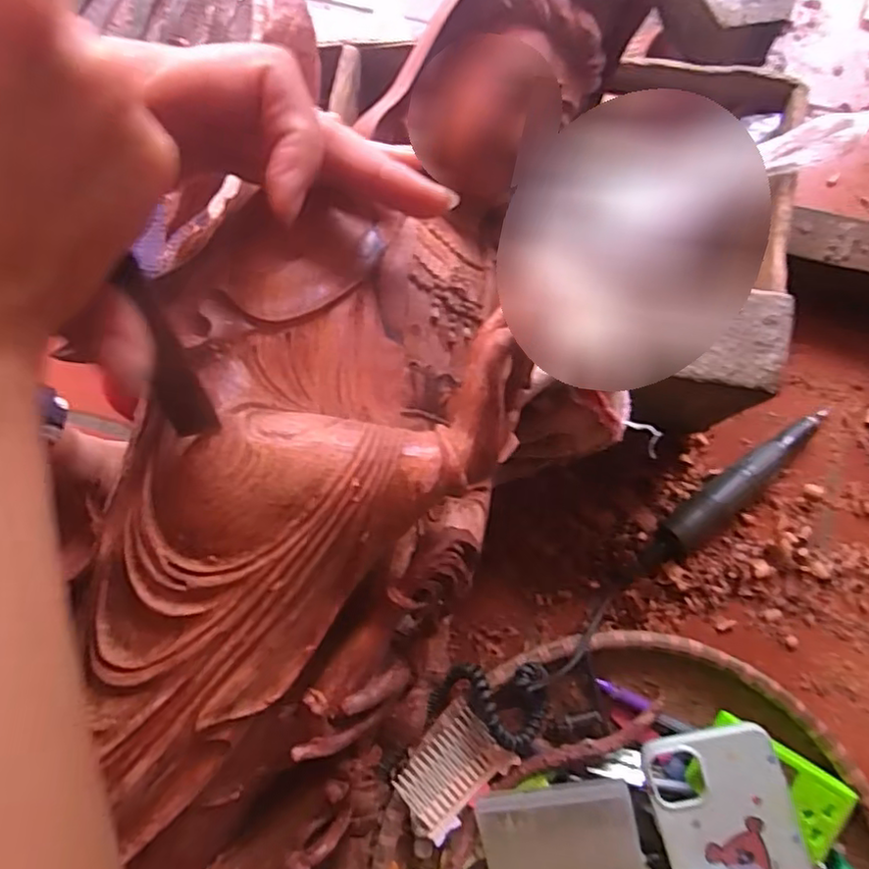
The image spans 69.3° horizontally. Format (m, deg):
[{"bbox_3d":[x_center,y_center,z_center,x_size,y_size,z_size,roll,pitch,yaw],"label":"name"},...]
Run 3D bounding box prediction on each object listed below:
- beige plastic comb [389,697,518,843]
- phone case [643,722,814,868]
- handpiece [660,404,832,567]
[{"bbox_3d":[0.011,0.223,0.415,0.071,0.014,0.056,-44,82,-7],"label":"beige plastic comb"},{"bbox_3d":[0.186,0.260,0.384,0.079,0.011,0.154,-17,83,11],"label":"phone case"},{"bbox_3d":[0.228,0.031,0.462,0.165,0.025,0.033,-41,82,-6],"label":"handpiece"}]

